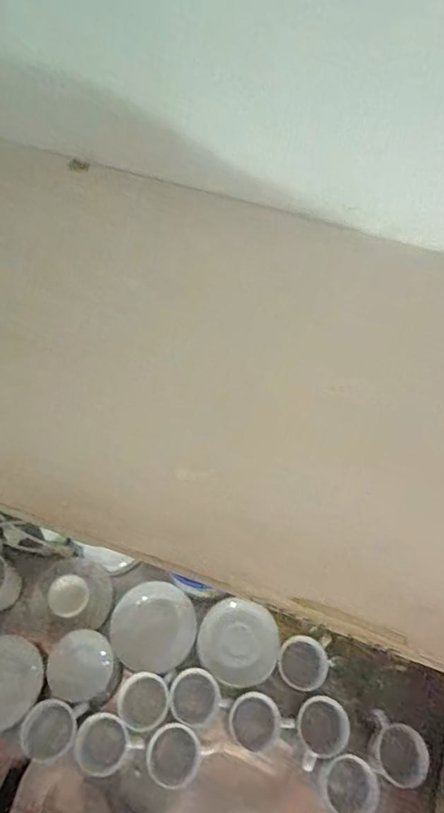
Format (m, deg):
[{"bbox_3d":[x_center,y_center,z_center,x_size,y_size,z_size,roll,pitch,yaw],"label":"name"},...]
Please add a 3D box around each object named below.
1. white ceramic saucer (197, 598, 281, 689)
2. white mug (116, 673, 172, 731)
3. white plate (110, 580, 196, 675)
[{"bbox_3d":[0.031,0.418,0.910,0.140,0.032,0.133,1,61,-2],"label":"white ceramic saucer"},{"bbox_3d":[-0.134,0.513,0.895,0.083,0.099,0.082,1,61,-2],"label":"white mug"},{"bbox_3d":[-0.129,0.409,0.955,0.152,0.017,0.155,0,86,-7],"label":"white plate"}]

